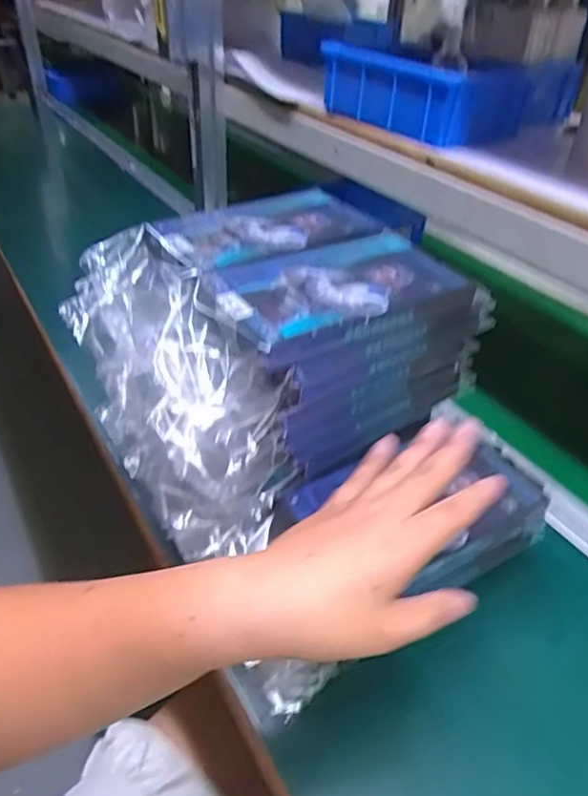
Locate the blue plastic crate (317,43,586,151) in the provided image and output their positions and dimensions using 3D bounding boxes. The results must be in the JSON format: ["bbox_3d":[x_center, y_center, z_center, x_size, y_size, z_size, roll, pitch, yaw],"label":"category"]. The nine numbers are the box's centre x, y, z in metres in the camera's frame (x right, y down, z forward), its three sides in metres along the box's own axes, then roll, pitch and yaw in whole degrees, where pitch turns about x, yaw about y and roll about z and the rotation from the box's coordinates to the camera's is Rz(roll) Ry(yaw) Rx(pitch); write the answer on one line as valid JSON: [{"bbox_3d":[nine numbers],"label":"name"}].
[{"bbox_3d":[0.170,-0.332,0.633,0.239,0.072,0.192,-27,47,-33],"label":"blue plastic crate"}]

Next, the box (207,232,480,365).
[{"bbox_3d":[0.028,-0.074,0.389,0.157,0.018,0.101,-19,43,-27],"label":"box"}]

